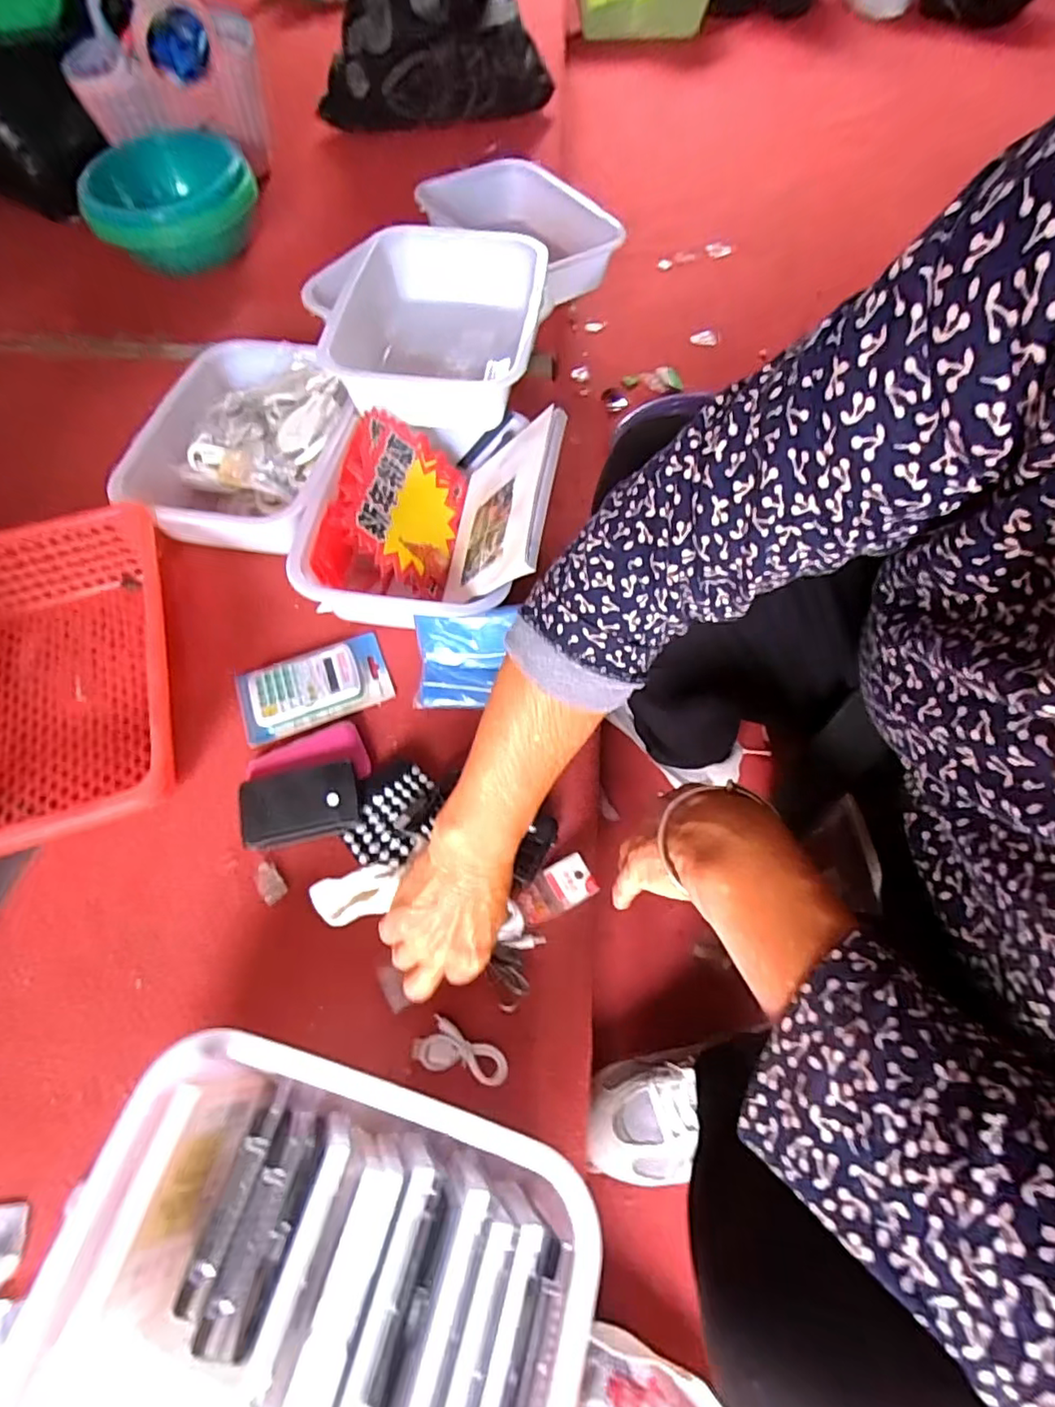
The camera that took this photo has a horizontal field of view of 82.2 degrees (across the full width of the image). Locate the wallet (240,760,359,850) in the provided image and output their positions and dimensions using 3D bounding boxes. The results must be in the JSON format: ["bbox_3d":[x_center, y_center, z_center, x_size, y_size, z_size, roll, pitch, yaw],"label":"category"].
[{"bbox_3d":[-0.192,0.087,0.514,0.097,0.025,0.057,-10,63,-5],"label":"wallet"}]

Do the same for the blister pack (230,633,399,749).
[{"bbox_3d":[-0.207,-0.018,0.581,0.141,0.019,0.082,-20,64,-10],"label":"blister pack"}]

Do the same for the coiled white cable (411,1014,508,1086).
[{"bbox_3d":[-0.048,0.253,0.435,0.068,0.010,0.031,22,65,12],"label":"coiled white cable"}]

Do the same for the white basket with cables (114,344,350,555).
[{"bbox_3d":[-0.303,-0.289,0.692,0.212,0.080,0.280,7,62,4],"label":"white basket with cables"}]

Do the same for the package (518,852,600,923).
[{"bbox_3d":[0.024,0.153,0.498,0.063,0.007,0.037,-25,65,-12],"label":"package"}]

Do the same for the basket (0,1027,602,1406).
[{"bbox_3d":[-0.118,0.340,0.354,0.290,0.081,0.215,14,63,8],"label":"basket"}]

